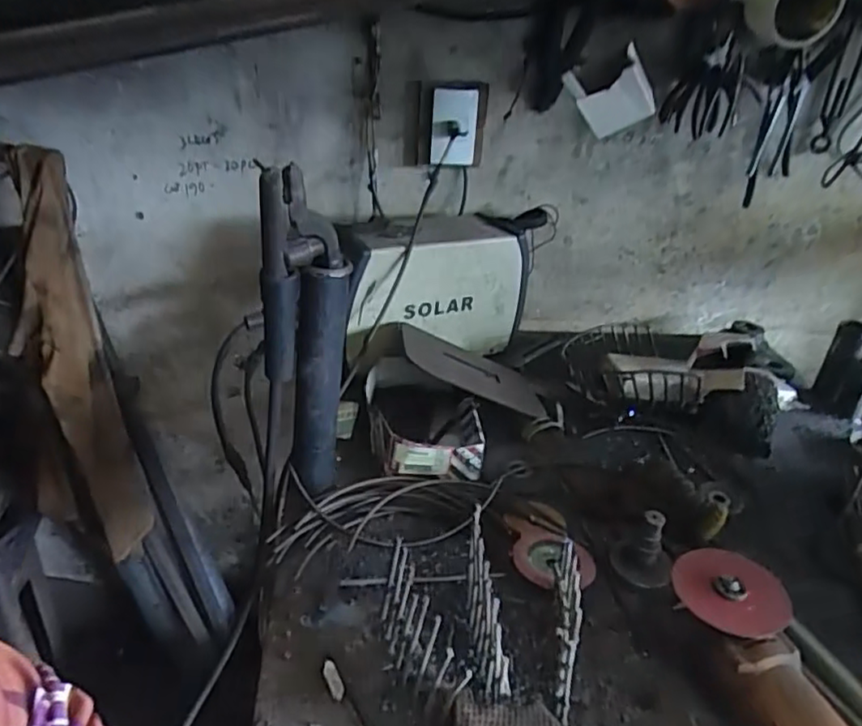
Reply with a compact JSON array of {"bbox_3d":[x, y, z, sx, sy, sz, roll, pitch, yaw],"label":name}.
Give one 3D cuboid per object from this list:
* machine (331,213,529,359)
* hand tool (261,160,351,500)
[{"bbox_3d":[0.003,-0.131,1.057,0.350,0.203,0.137,-12,33,-28],"label":"machine"},{"bbox_3d":[-0.134,-0.010,0.658,0.089,0.361,0.057,1,29,-7],"label":"hand tool"}]

